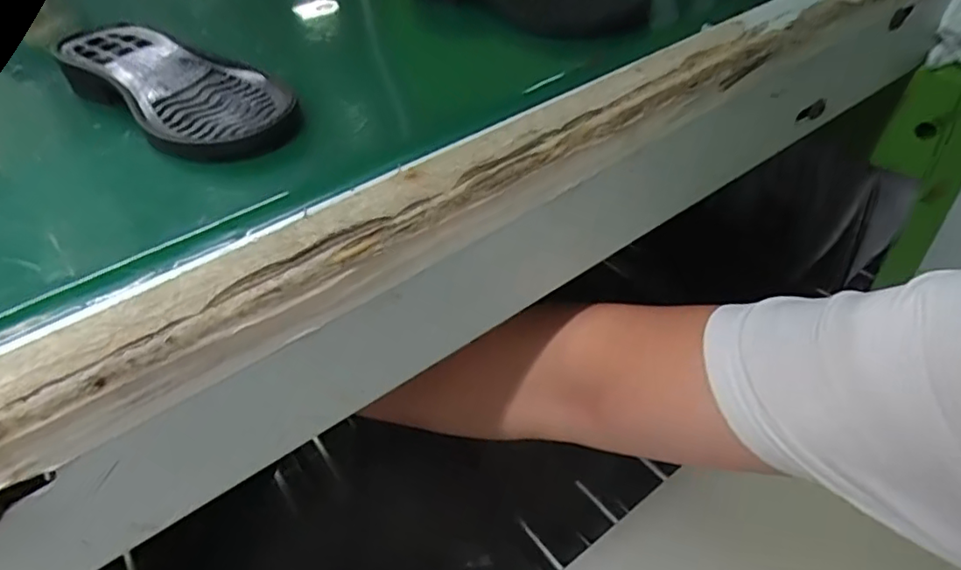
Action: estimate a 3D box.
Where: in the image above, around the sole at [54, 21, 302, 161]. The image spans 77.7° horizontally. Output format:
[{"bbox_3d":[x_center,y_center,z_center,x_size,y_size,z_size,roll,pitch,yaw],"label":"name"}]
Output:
[{"bbox_3d":[-0.170,-0.115,0.338,0.207,0.018,0.077,26,51,30],"label":"sole"}]

